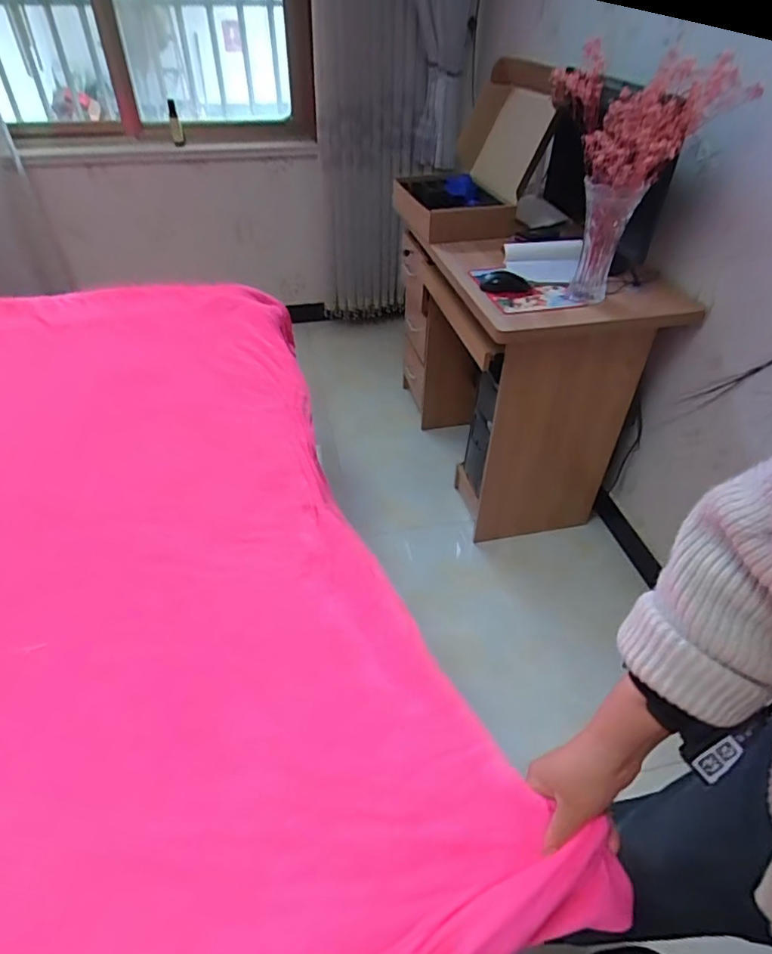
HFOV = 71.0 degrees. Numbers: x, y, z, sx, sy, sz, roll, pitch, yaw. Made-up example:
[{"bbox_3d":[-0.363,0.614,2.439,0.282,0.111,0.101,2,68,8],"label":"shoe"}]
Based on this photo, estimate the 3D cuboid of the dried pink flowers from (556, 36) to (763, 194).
[{"bbox_3d":[0.446,-0.612,0.936,0.308,0.194,0.222,15,45,18],"label":"dried pink flowers"}]

